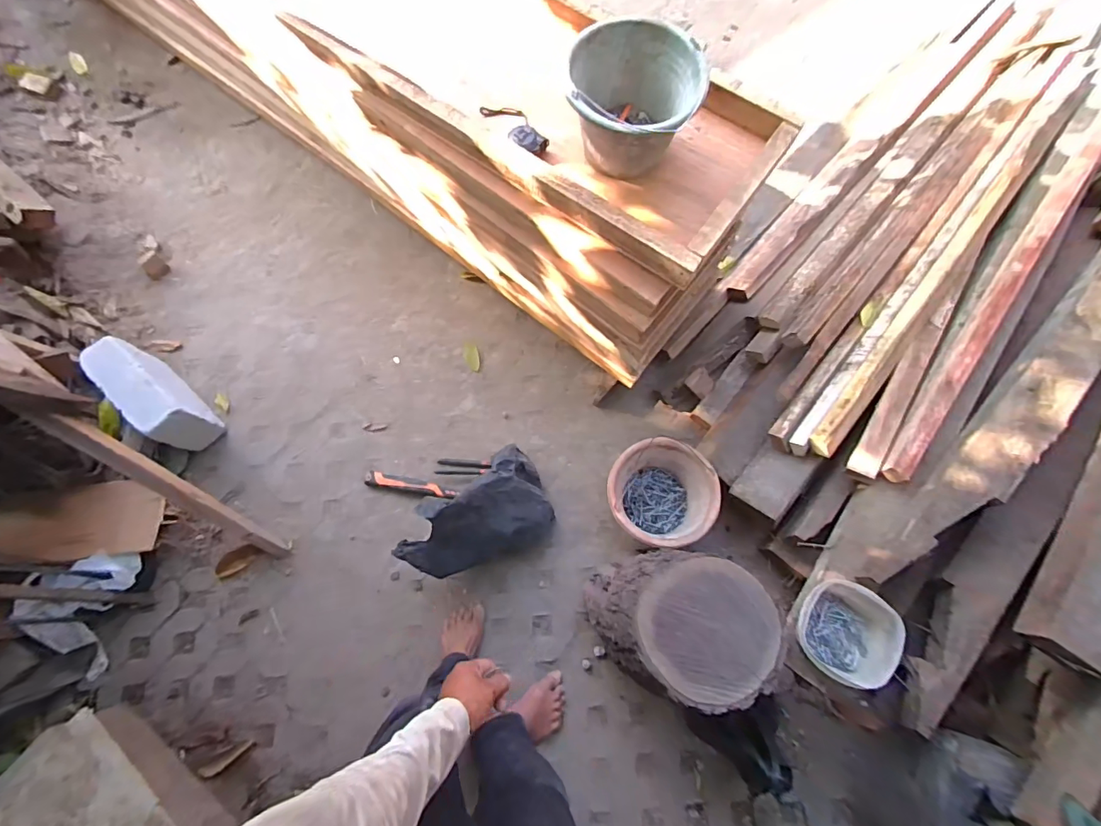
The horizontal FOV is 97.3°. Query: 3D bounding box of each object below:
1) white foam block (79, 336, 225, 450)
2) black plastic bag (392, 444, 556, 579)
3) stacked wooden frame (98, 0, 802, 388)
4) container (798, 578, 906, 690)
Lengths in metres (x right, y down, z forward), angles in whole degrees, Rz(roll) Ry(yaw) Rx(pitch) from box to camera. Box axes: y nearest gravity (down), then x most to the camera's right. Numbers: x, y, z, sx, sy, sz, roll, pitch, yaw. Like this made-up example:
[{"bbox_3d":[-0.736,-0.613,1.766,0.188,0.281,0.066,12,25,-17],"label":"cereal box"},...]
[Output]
[{"bbox_3d":[-0.992,-0.046,1.209,0.293,0.183,0.104,43,78,9],"label":"white foam block"},{"bbox_3d":[-0.154,0.257,1.130,0.346,0.285,0.216,-41,80,-11],"label":"black plastic bag"},{"bbox_3d":[-0.515,-0.961,1.261,2.213,0.495,0.454,38,78,8],"label":"stacked wooden frame"},{"bbox_3d":[0.562,0.415,0.922,0.166,0.086,0.171,0,75,-1],"label":"container"}]

